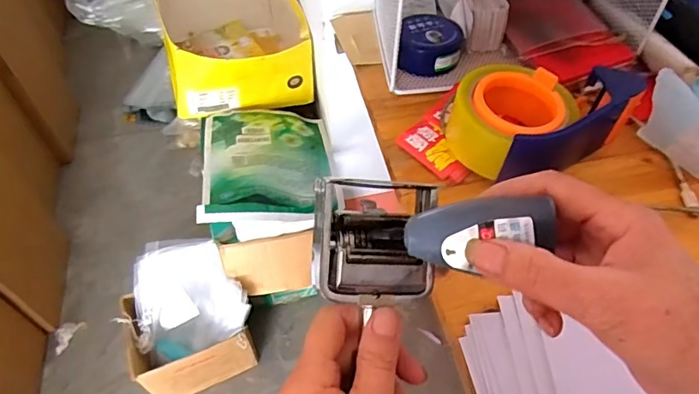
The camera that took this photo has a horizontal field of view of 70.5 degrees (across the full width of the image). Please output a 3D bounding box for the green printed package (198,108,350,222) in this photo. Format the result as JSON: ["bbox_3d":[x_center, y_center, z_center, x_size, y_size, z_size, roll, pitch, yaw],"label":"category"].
[{"bbox_3d":[-0.115,-0.054,0.709,0.190,0.033,0.246,0,43,-17],"label":"green printed package"}]

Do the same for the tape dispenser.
[{"bbox_3d":[0.159,-0.071,0.423,0.150,0.065,0.090,-25,55,-17],"label":"tape dispenser"}]

